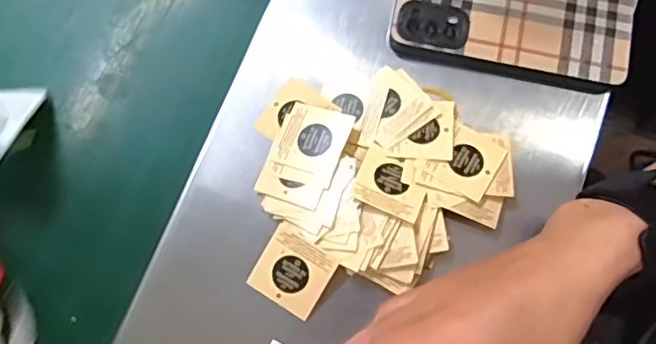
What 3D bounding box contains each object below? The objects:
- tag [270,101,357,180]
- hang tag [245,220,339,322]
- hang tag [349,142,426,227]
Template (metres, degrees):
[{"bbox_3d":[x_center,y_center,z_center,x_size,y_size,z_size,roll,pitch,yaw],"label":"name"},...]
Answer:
[{"bbox_3d":[-0.009,-0.022,0.399,0.042,0.010,0.045,20,76,7],"label":"tag"},{"bbox_3d":[-0.021,0.061,0.382,0.044,0.004,0.045,30,92,10],"label":"hang tag"},{"bbox_3d":[0.040,0.007,0.388,0.043,0.004,0.042,22,57,5],"label":"hang tag"}]

